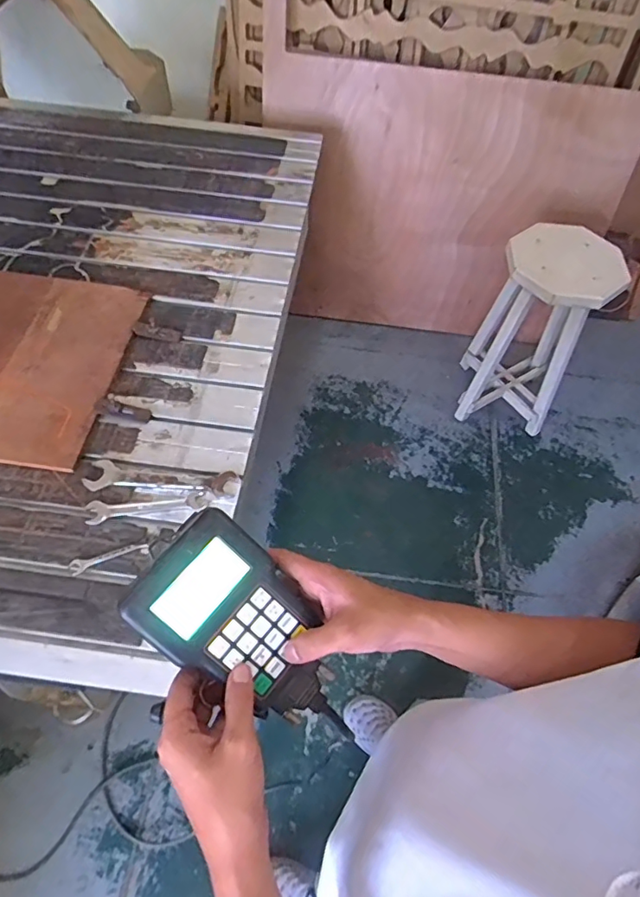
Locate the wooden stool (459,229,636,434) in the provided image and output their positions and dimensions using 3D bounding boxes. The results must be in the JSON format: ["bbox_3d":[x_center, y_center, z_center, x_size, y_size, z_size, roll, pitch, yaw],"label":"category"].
[{"bbox_3d":[0.663,-0.356,1.671,0.337,0.648,0.293,20,58,9],"label":"wooden stool"}]

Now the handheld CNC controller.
[{"bbox_3d":[-0.062,0.143,0.426,0.181,0.024,0.103,47,71,-11],"label":"handheld CNC controller"}]

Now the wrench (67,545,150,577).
[{"bbox_3d":[-0.324,0.169,0.809,0.117,0.005,0.028,-13,61,-12],"label":"wrench"}]

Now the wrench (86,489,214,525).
[{"bbox_3d":[-0.280,0.092,0.868,0.197,0.007,0.039,-8,58,-9],"label":"wrench"}]

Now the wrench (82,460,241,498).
[{"bbox_3d":[-0.266,0.050,0.892,0.253,0.007,0.053,3,57,-2],"label":"wrench"}]

